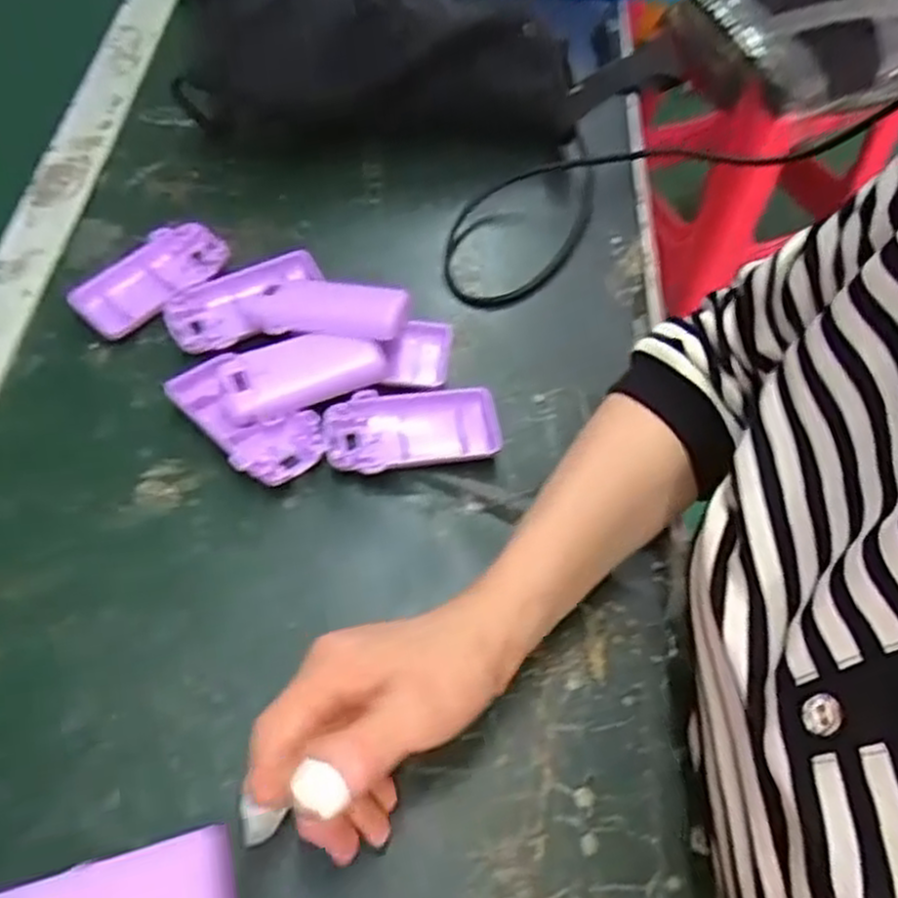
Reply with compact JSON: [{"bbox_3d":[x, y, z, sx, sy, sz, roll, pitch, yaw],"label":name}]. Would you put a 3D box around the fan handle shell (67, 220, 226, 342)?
[{"bbox_3d":[-0.189,-0.110,0.498,0.049,0.016,0.097,37,65,19],"label":"fan handle shell"}]

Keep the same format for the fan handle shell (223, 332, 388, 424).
[{"bbox_3d":[-0.084,-0.043,0.453,0.091,0.018,0.043,-14,60,-10],"label":"fan handle shell"}]

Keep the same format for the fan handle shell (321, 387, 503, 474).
[{"bbox_3d":[-0.020,-0.012,0.439,0.096,0.013,0.048,-11,60,-8],"label":"fan handle shell"}]

